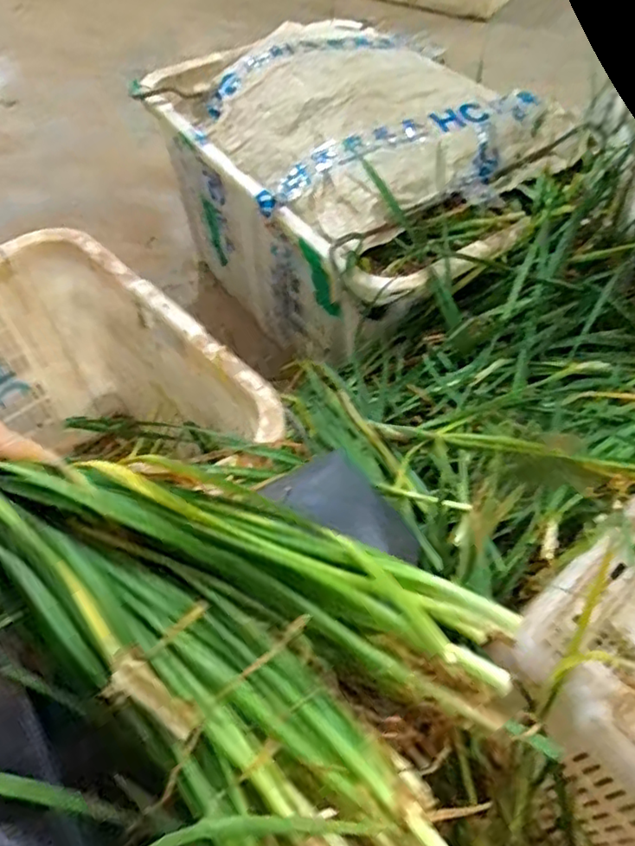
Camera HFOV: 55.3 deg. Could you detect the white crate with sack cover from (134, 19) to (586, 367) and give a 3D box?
[{"bbox_3d":[0.059,-0.367,1.012,0.418,0.357,0.606,-31,60,-20],"label":"white crate with sack cover"}]

